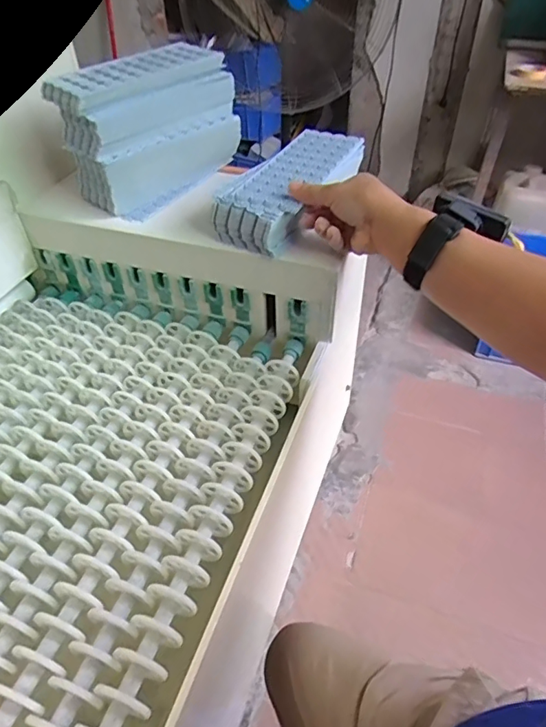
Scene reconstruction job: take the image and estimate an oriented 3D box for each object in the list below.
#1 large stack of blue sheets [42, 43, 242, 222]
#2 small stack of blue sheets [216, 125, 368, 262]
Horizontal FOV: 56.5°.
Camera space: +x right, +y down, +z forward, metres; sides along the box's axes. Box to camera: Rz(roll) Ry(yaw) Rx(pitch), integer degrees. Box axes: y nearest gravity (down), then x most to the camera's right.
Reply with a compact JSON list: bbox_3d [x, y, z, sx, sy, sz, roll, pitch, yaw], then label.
[{"bbox_3d":[-0.146,-0.285,0.625,0.089,0.142,0.204,33,54,30],"label":"large stack of blue sheets"},{"bbox_3d":[0.025,-0.210,0.595,0.095,0.047,0.213,23,54,23],"label":"small stack of blue sheets"}]

